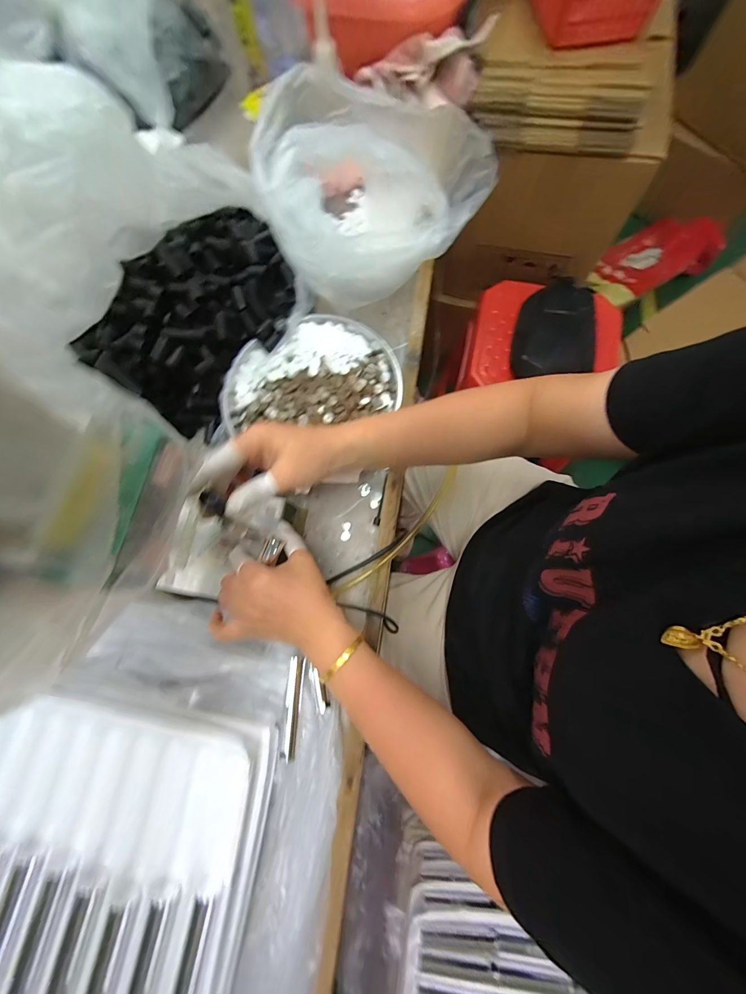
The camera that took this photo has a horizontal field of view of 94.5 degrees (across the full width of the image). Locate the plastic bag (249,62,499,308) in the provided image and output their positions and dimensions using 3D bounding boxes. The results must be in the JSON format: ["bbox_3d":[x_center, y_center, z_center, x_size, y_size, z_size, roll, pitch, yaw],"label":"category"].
[{"bbox_3d":[-0.007,-0.406,0.458,0.272,0.168,0.216,-26,76,-5],"label":"plastic bag"}]

